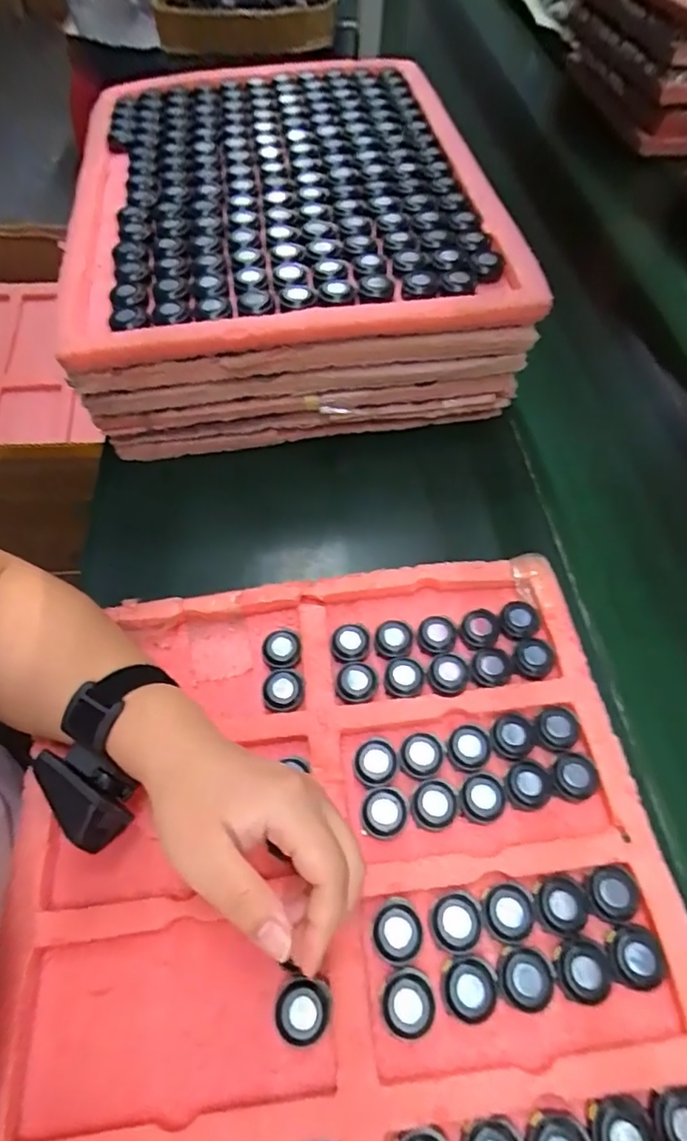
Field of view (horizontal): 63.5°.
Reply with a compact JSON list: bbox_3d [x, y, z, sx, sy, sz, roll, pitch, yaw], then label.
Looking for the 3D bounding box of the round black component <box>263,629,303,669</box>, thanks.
[{"bbox_3d":[-0.044,0.059,0.402,0.027,0.014,0.028,1,58,-2],"label":"round black component"}]

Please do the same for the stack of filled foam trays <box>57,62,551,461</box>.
[{"bbox_3d":[-0.067,-0.358,0.594,0.373,0.141,0.506,-7,59,-7],"label":"stack of filled foam trays"}]

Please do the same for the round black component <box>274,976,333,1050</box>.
[{"bbox_3d":[-0.022,0.234,0.294,0.029,0.012,0.027,1,58,-2],"label":"round black component"}]

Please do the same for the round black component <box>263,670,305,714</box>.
[{"bbox_3d":[-0.042,0.084,0.387,0.030,0.006,0.028,1,58,-2],"label":"round black component"}]

